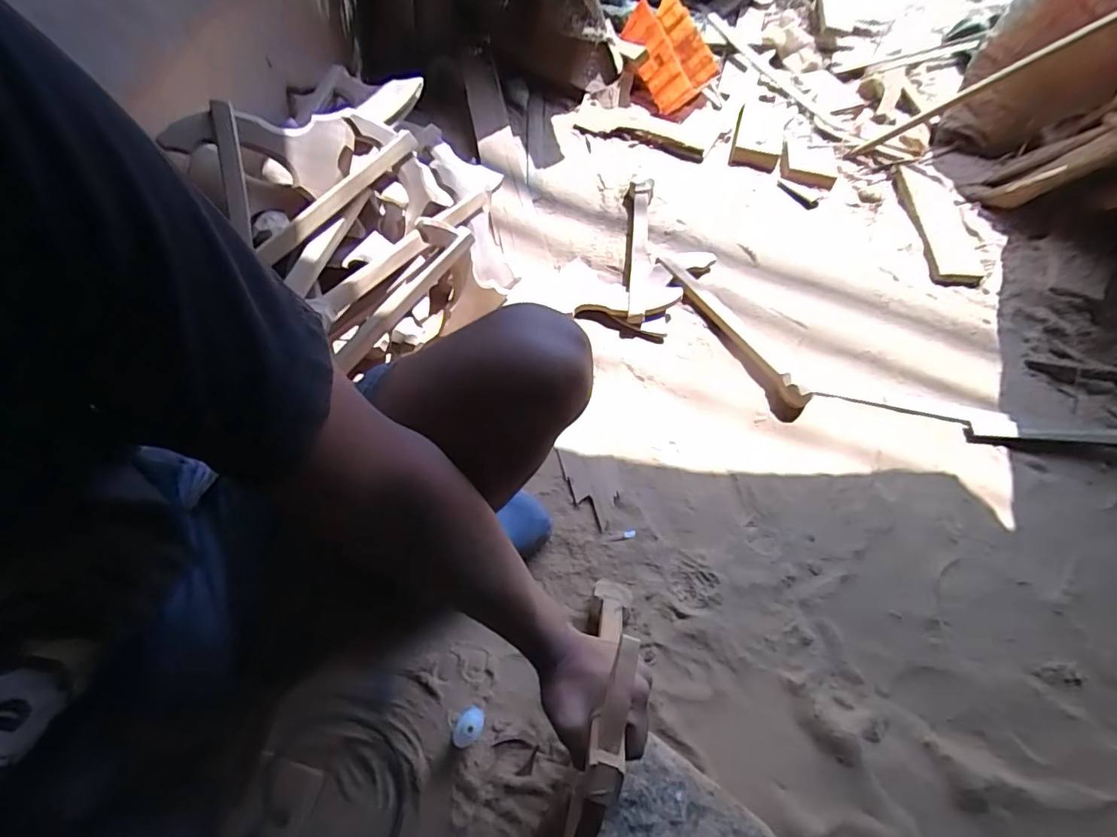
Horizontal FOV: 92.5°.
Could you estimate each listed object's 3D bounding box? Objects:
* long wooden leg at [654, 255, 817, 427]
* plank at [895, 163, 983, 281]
[{"bbox_3d":[0.309,-0.159,0.973,0.054,0.033,0.383,-26,65,-20],"label":"long wooden leg"},{"bbox_3d":[0.803,-0.421,1.138,0.111,0.028,0.331,2,59,-5],"label":"plank"}]

